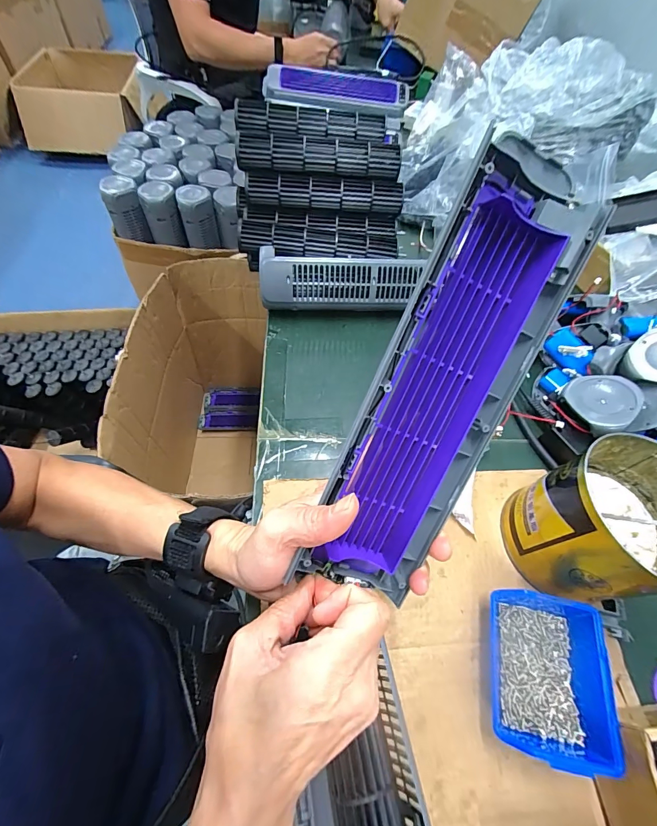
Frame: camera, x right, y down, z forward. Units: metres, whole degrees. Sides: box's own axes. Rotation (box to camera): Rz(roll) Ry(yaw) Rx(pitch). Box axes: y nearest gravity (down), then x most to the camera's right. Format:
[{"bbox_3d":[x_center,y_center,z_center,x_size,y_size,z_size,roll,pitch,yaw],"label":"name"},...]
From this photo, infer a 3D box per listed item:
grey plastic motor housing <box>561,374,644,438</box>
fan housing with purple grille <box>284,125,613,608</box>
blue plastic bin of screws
[{"bbox_3d":[0.325,-0.011,0.425,0.073,0.033,0.073,-14,60,25],"label":"grey plastic motor housing"},{"bbox_3d":[0.069,-0.011,0.213,0.073,0.046,0.275,25,101,10],"label":"fan housing with purple grille"},{"bbox_3d":[0.179,0.213,0.296,0.082,0.040,0.112,13,59,2],"label":"blue plastic bin of screws"}]

